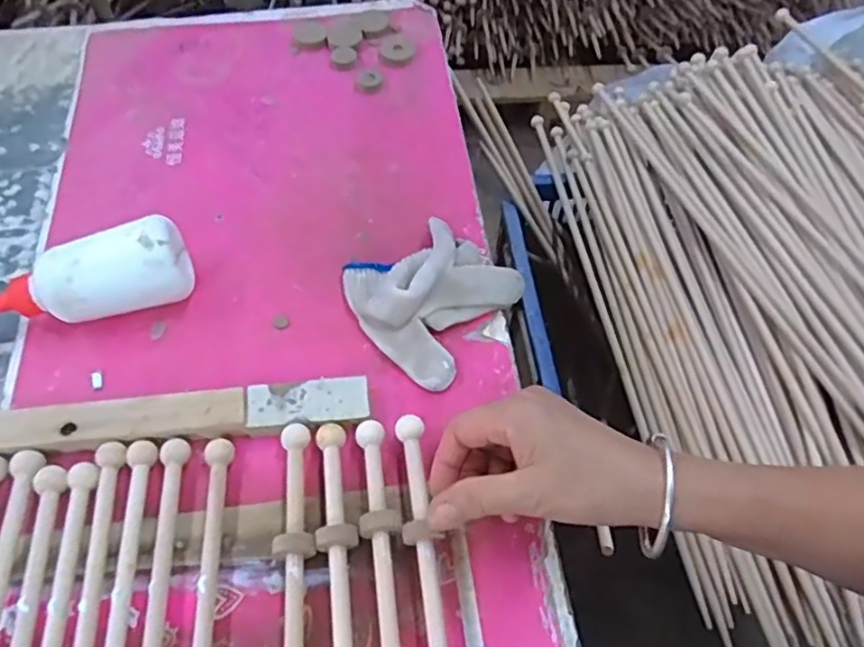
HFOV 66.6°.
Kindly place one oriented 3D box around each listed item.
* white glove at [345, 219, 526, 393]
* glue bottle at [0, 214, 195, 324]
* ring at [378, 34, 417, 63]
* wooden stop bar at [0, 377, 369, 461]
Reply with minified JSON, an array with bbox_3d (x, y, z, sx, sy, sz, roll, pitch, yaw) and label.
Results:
[{"bbox_3d":[-0.008,-0.028,0.483,0.118,0.037,0.112,33,62,19],"label":"white glove"},{"bbox_3d":[-0.264,-0.023,0.466,0.179,0.063,0.055,-16,59,-12],"label":"glue bottle"},{"bbox_3d":[-0.034,-0.273,0.653,0.036,0.008,0.033,2,57,0],"label":"ring"},{"bbox_3d":[-0.189,0.064,0.435,0.288,0.019,0.035,-5,57,-4],"label":"wooden stop bar"}]

